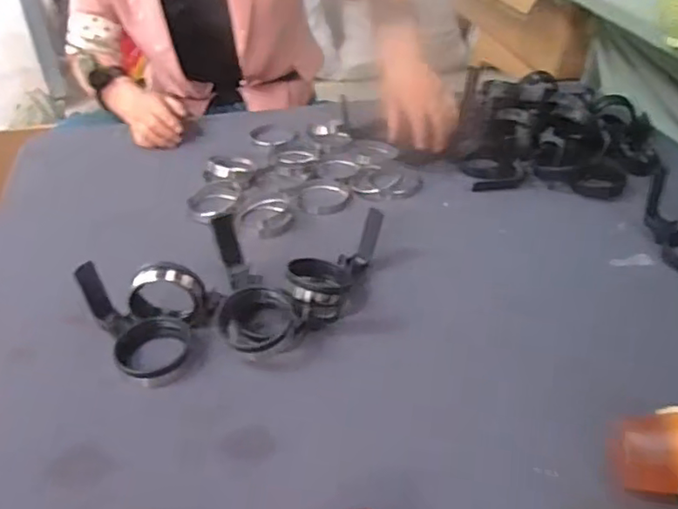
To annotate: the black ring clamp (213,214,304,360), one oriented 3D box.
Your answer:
[{"bbox_3d":[-0.077,0.033,0.569,0.075,0.115,0.088,-6,37,-8],"label":"black ring clamp"}]

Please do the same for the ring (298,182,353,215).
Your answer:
[{"bbox_3d":[-0.018,-0.075,0.803,0.070,0.011,0.070,0,37,0],"label":"ring"}]

